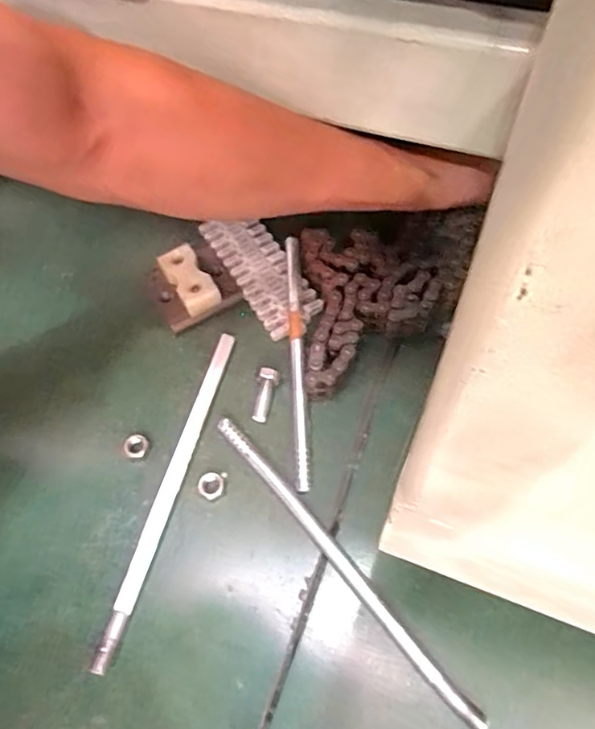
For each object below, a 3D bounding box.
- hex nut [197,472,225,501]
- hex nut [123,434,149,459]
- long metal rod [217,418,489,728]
[{"bbox_3d":[-0.062,0.088,0.403,0.019,0.007,0.018,-32,64,-13],"label":"hex nut"},{"bbox_3d":[-0.122,0.063,0.422,0.018,0.009,0.017,-41,67,-17],"label":"hex nut"},{"bbox_3d":[0.027,0.128,0.374,0.014,0.011,0.251,-38,66,-16],"label":"long metal rod"}]

